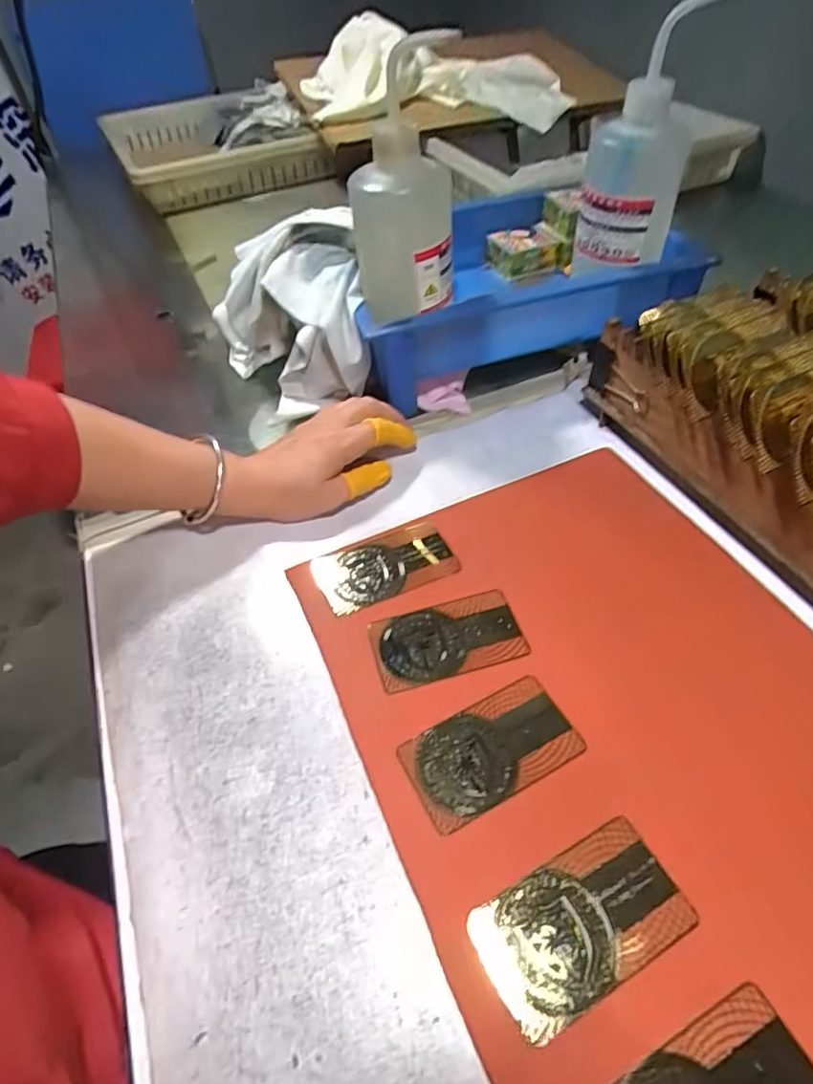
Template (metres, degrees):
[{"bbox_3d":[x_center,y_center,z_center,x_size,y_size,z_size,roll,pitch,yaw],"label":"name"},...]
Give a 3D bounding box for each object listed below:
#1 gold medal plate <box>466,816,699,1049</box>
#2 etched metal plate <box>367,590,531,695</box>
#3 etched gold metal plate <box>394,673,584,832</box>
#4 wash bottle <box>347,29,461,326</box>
[{"bbox_3d":[0.074,0.160,0.244,0.087,0.004,0.048,-24,52,-15],"label":"gold medal plate"},{"bbox_3d":[0.024,0.058,0.339,0.084,0.004,0.048,-13,49,-7],"label":"etched metal plate"},{"bbox_3d":[0.043,0.106,0.293,0.085,0.004,0.048,-23,50,-16],"label":"etched gold metal plate"},{"bbox_3d":[-0.004,-0.233,0.404,0.070,0.170,0.069,3,49,8],"label":"wash bottle"}]

